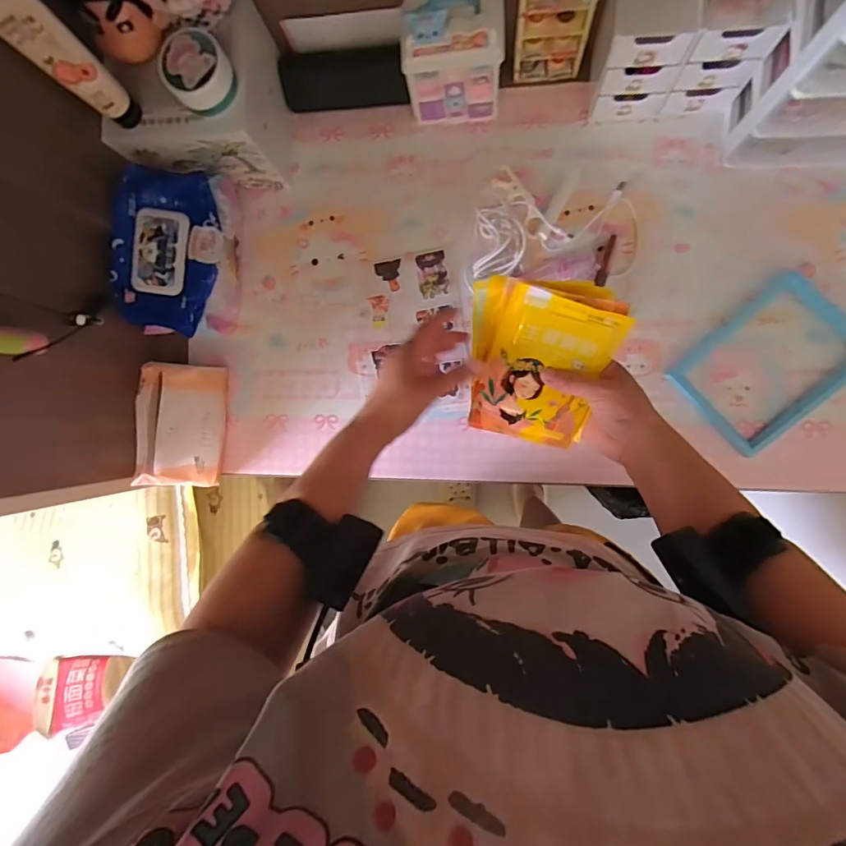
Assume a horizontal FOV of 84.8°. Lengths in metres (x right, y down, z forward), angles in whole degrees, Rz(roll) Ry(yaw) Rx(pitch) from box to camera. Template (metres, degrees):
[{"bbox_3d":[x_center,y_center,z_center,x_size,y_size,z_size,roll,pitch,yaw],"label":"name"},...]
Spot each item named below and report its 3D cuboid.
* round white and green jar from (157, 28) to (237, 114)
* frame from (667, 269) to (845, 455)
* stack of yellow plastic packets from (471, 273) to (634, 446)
[{"bbox_3d":[-0.233,-0.367,0.489,0.065,0.047,0.068,0,90,7],"label":"round white and green jar"},{"bbox_3d":[0.422,-0.071,0.557,0.194,0.014,0.142,-42,85,6],"label":"frame"},{"bbox_3d":[0.116,-0.066,0.489,0.146,0.031,0.171,15,120,-1],"label":"stack of yellow plastic packets"}]

